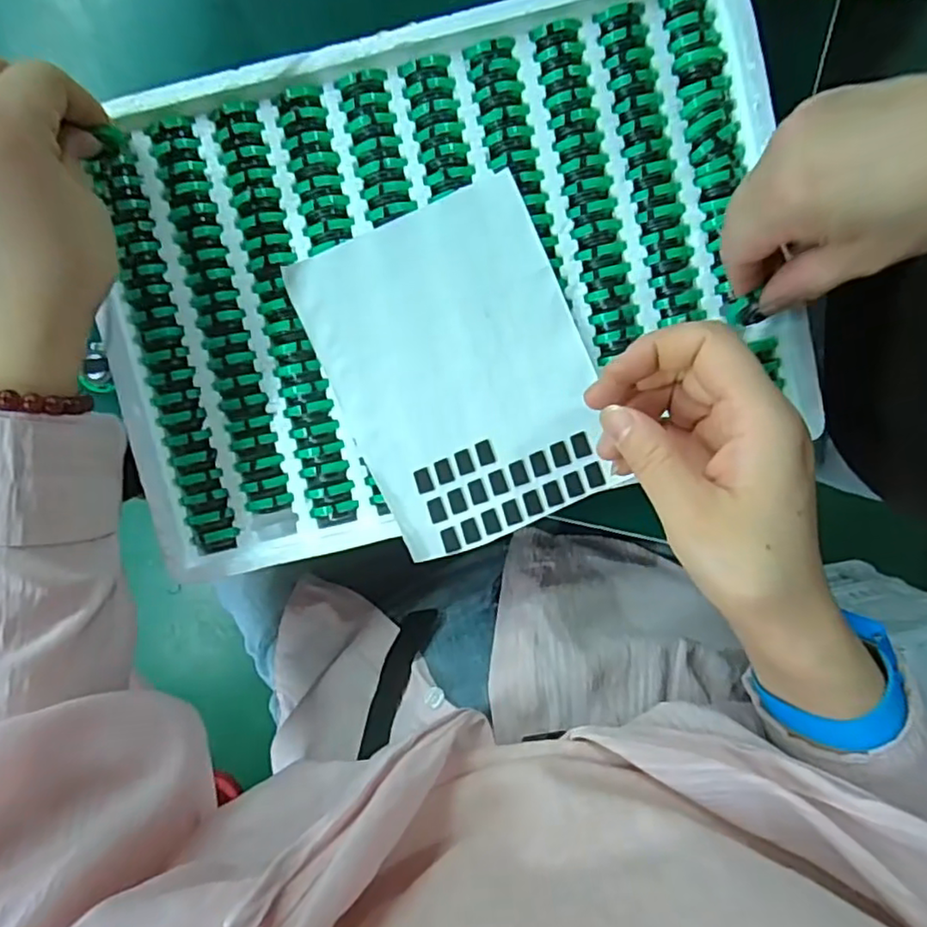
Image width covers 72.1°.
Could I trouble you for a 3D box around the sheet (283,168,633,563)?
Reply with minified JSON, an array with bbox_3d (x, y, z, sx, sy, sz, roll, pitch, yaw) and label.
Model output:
[{"bbox_3d":[0.000,-0.047,0.335,0.129,0.006,0.169,-25,93,2],"label":"sheet"}]

